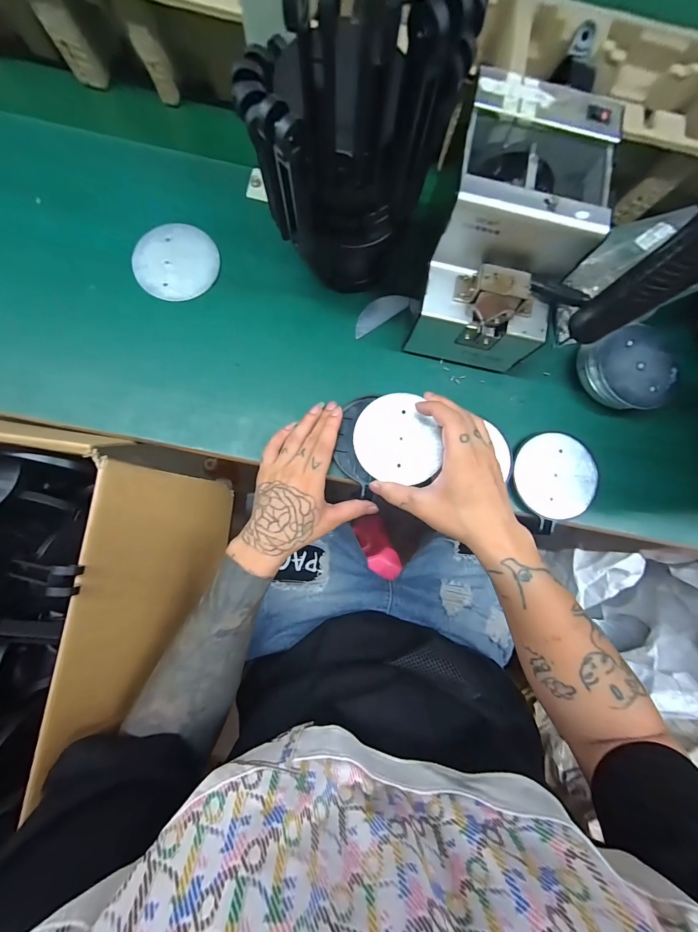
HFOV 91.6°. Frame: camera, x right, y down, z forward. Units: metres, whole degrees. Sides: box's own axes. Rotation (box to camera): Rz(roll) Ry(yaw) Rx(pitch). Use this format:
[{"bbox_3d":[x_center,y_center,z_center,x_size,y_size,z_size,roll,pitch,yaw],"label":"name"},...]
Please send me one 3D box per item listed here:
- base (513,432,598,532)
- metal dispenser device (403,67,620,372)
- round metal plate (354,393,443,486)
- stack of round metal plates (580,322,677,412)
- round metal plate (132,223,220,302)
[{"bbox_3d":[0.231,0.012,0.381,0.093,0.013,0.096,1,83,-5],"label":"base"},{"bbox_3d":[0.144,-0.210,0.334,0.125,0.151,0.172,8,82,-3],"label":"metal dispenser device"},{"bbox_3d":[0.050,-0.029,0.346,0.086,0.011,0.090,1,83,-5],"label":"round metal plate"},{"bbox_3d":[0.315,-0.107,0.391,0.092,0.042,0.095,-20,85,-7],"label":"stack of round metal plates"},{"bbox_3d":[-0.197,-0.232,0.387,0.090,0.004,0.088,0,86,-5],"label":"round metal plate"}]

